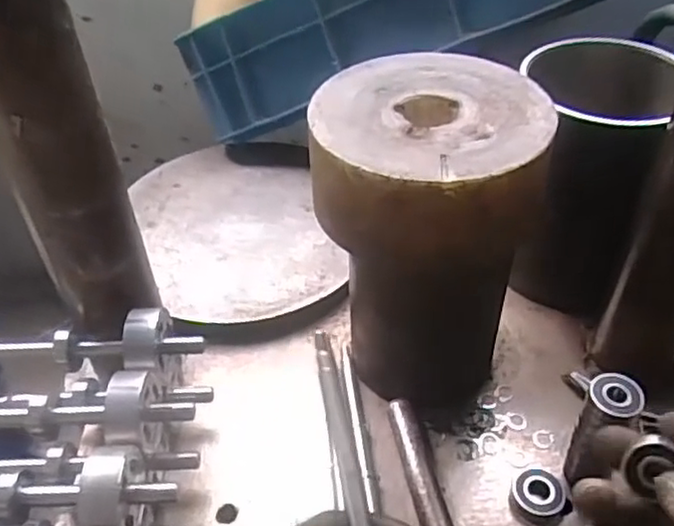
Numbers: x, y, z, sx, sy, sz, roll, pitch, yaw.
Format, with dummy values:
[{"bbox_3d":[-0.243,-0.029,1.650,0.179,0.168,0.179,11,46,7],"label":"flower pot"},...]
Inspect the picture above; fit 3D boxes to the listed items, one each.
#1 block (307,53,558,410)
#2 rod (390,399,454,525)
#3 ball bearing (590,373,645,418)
[{"bbox_3d":[0.059,-0.011,0.465,0.142,0.220,0.137,4,44,7],"label":"block"},{"bbox_3d":[0.061,0.154,0.437,0.023,0.020,0.138,-9,44,-7],"label":"rod"},{"bbox_3d":[0.169,0.080,0.397,0.030,0.006,0.030,-1,43,1],"label":"ball bearing"}]

